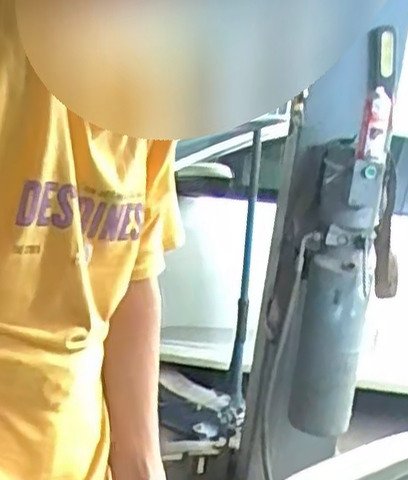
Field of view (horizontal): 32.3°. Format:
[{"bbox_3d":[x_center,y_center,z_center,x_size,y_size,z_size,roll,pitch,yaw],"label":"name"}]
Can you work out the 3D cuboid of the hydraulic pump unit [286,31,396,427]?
[{"bbox_3d":[0.410,-0.015,1.929,0.230,1.038,0.293,9,10,11],"label":"hydraulic pump unit"}]

